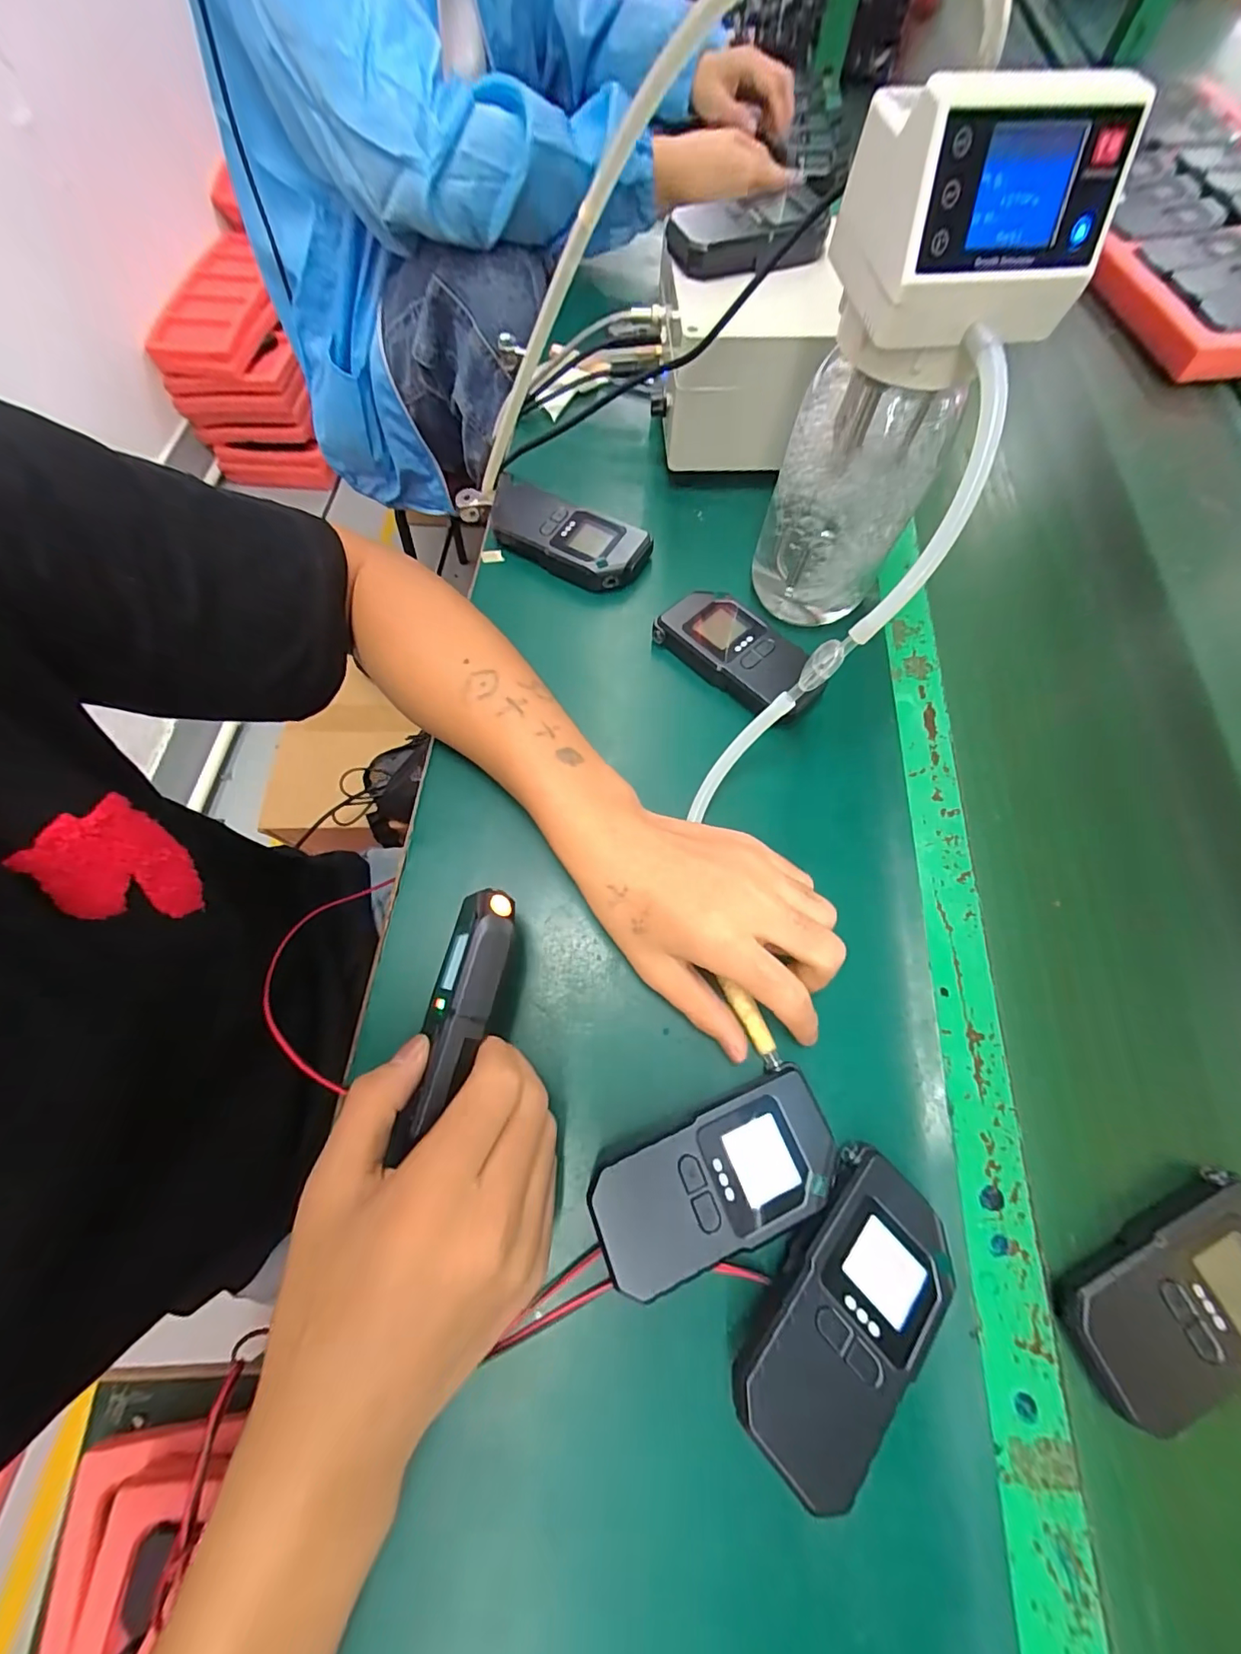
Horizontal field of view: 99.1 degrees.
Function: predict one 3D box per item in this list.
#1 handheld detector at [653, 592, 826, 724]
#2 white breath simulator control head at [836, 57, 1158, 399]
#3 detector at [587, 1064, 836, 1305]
[{"bbox_3d":[0.085,-0.119,0.368,0.115,0.025,0.057,40,73,15],"label":"handheld detector"},{"bbox_3d":[0.143,-0.249,0.222,0.087,0.079,0.070,-5,67,-3],"label":"white breath simulator control head"},{"bbox_3d":[0.046,0.166,0.250,0.114,0.028,0.056,-25,70,-10],"label":"detector"}]

